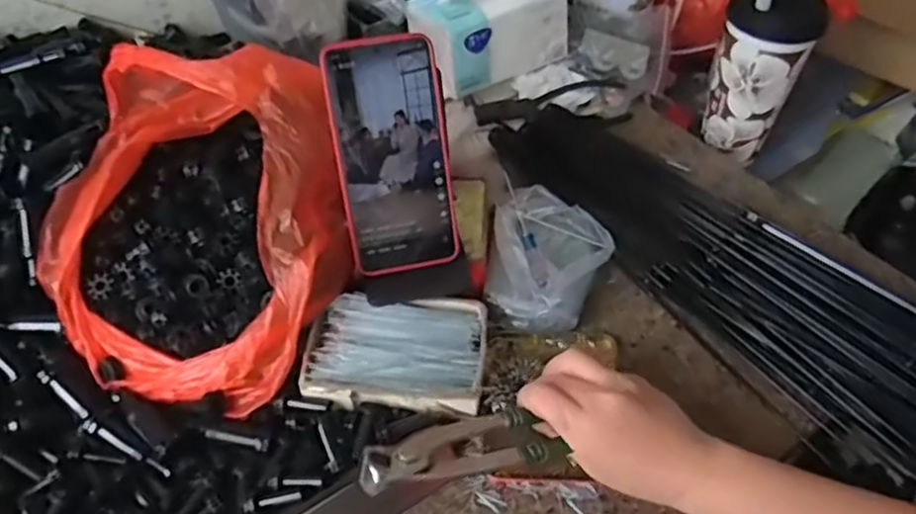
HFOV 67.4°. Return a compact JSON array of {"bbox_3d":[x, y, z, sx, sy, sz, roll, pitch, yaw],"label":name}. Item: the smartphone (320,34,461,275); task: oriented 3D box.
[{"bbox_3d":[-0.045,-0.070,0.486,0.078,0.160,0.008,-11,18,-9],"label":"smartphone"}]

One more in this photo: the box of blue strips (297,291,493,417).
[{"bbox_3d":[-0.044,0.070,0.500,0.125,0.024,0.083,2,49,2],"label":"box of blue strips"}]

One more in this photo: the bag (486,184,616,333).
[{"bbox_3d":[0.073,0.003,0.553,0.091,0.049,0.113,8,50,7],"label":"bag"}]

